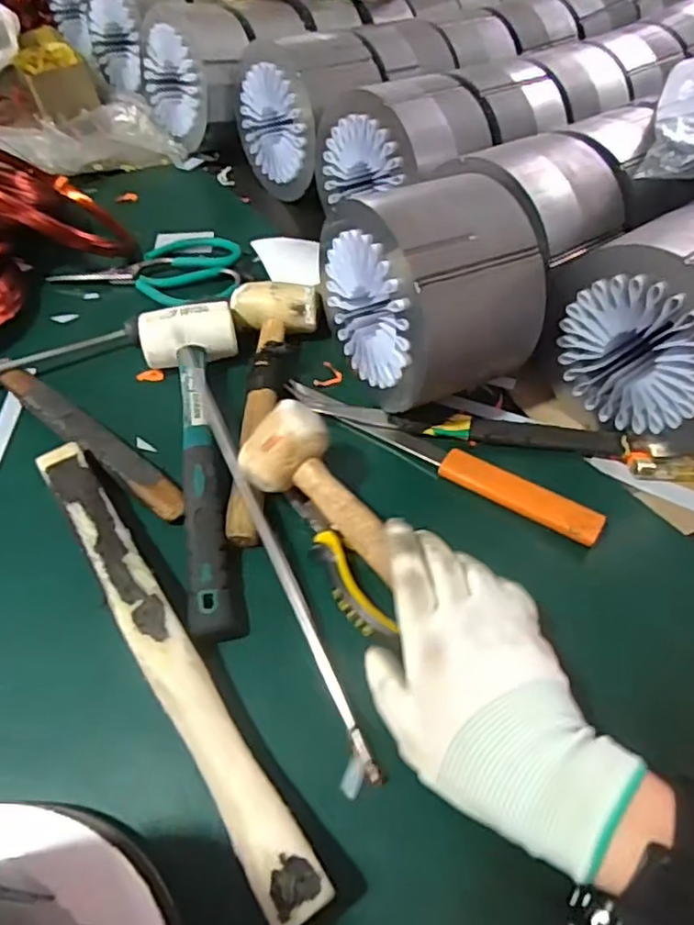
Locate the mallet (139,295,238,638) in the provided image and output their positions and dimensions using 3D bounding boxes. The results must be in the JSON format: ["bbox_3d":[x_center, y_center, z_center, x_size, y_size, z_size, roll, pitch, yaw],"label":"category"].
[{"bbox_3d":[-0.111,-0.011,0.437,0.073,0.035,0.275,-7,53,-7],"label":"mallet"}]

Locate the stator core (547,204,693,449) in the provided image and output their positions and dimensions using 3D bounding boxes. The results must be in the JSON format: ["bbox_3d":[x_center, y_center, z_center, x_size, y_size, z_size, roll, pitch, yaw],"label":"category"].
[{"bbox_3d":[0.250,-0.097,0.454,0.116,0.152,0.143,-30,59,-23],"label":"stator core"}]

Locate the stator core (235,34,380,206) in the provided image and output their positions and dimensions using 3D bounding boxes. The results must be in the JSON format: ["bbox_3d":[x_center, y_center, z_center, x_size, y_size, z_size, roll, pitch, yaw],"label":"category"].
[{"bbox_3d":[-0.040,-0.397,0.697,0.109,0.145,0.169,-35,61,-25],"label":"stator core"}]

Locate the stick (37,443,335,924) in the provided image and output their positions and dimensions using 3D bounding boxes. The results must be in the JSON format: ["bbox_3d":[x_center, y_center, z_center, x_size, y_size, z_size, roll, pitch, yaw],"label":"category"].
[{"bbox_3d":[-0.110,0.097,0.348,0.029,0.015,0.320,-28,58,-21],"label":"stick"}]

